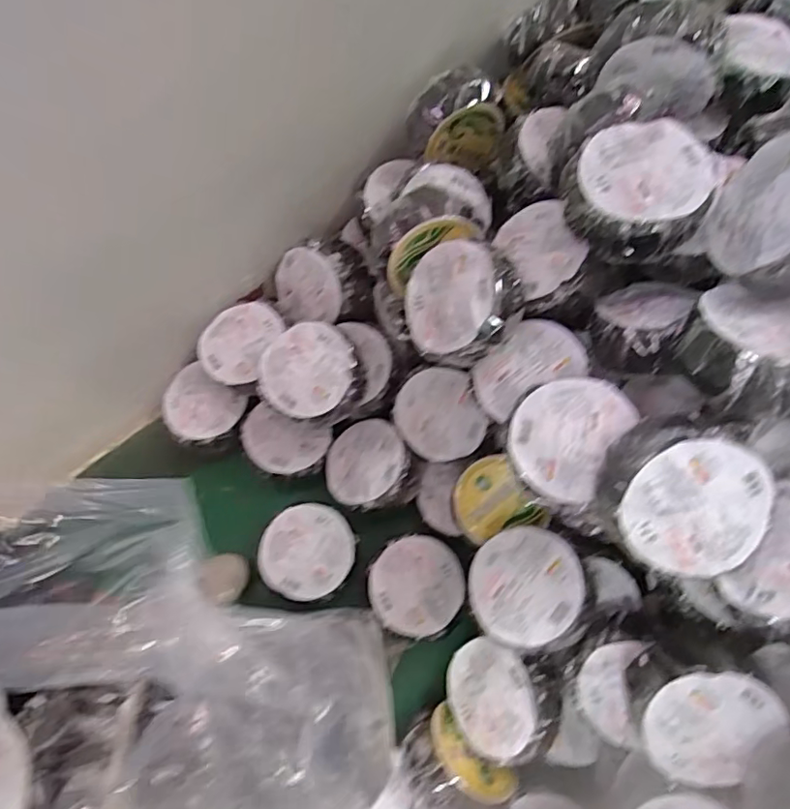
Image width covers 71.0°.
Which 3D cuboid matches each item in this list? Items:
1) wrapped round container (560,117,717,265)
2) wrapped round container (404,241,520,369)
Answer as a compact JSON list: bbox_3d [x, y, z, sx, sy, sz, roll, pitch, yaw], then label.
[{"bbox_3d":[0.313,-0.277,0.729,0.164,0.098,0.155,4,66,3],"label":"wrapped round container"},{"bbox_3d":[0.094,-0.148,0.805,0.053,0.172,0.167,3,49,-47],"label":"wrapped round container"}]

